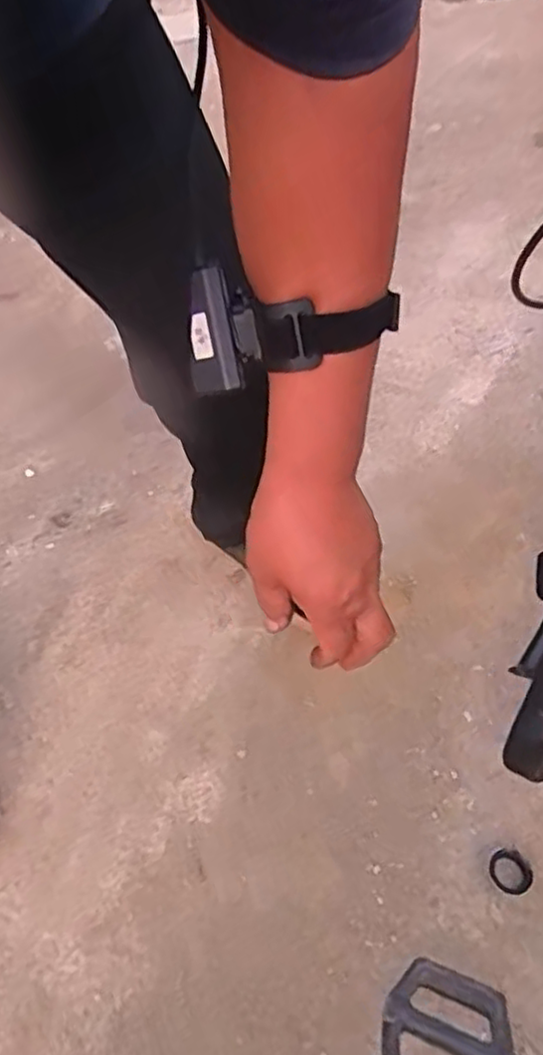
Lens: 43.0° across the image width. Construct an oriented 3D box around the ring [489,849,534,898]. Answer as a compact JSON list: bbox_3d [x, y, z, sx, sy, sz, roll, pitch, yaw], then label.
[{"bbox_3d":[0.237,0.342,0.685,0.039,0.008,0.042,-2,52,2],"label":"ring"}]

